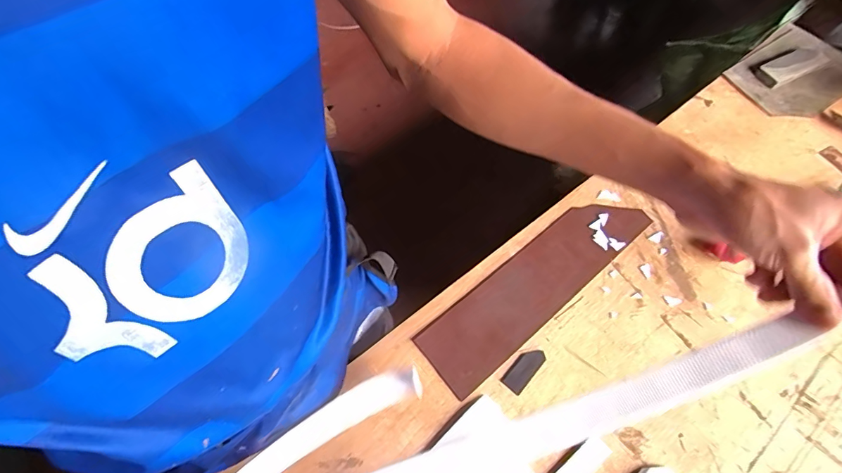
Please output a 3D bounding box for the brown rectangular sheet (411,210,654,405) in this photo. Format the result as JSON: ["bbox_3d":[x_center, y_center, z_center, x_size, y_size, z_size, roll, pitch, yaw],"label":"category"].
[{"bbox_3d":[0.172,0.061,0.638,0.402,0.011,0.102,-36,63,-21],"label":"brown rectangular sheet"}]

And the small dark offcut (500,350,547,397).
[{"bbox_3d":[0.134,0.173,0.569,0.029,0.004,0.067,40,66,18],"label":"small dark offcut"}]

